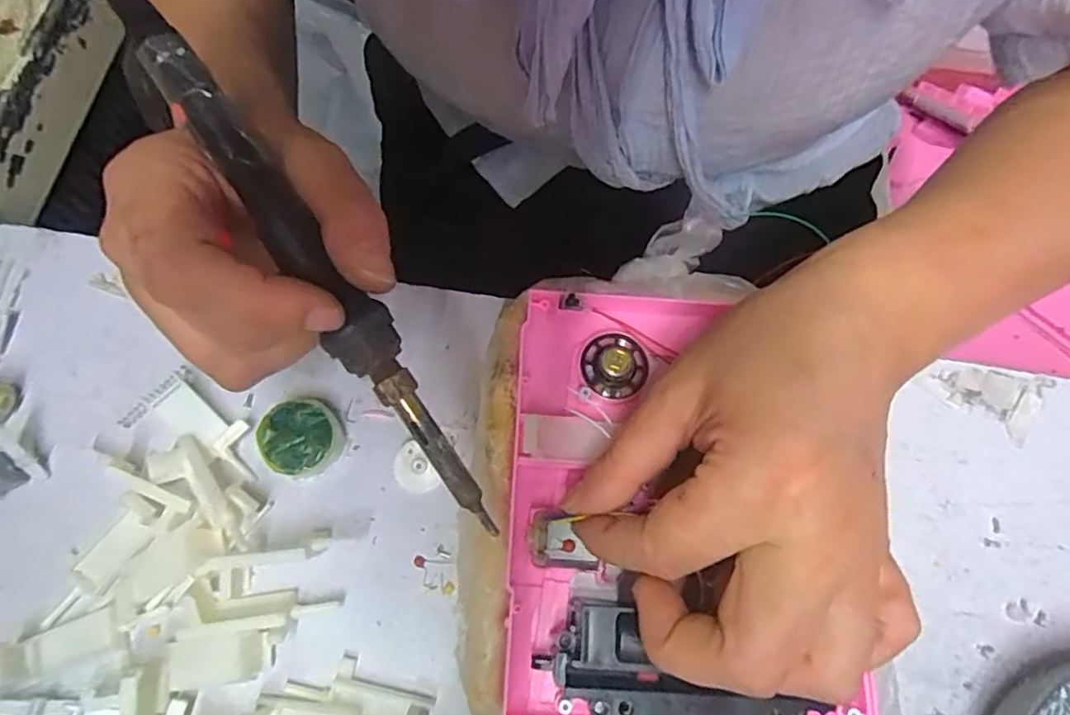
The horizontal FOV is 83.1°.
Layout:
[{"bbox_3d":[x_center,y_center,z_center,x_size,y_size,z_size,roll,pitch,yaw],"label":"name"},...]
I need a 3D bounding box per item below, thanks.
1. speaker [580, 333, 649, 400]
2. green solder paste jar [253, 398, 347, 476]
[{"bbox_3d":[0.034,0.003,0.252,0.027,0.012,0.028,1,69,-2],"label":"speaker"},{"bbox_3d":[-0.104,0.036,0.267,0.032,0.019,0.032,1,69,-2],"label":"green solder paste jar"}]

